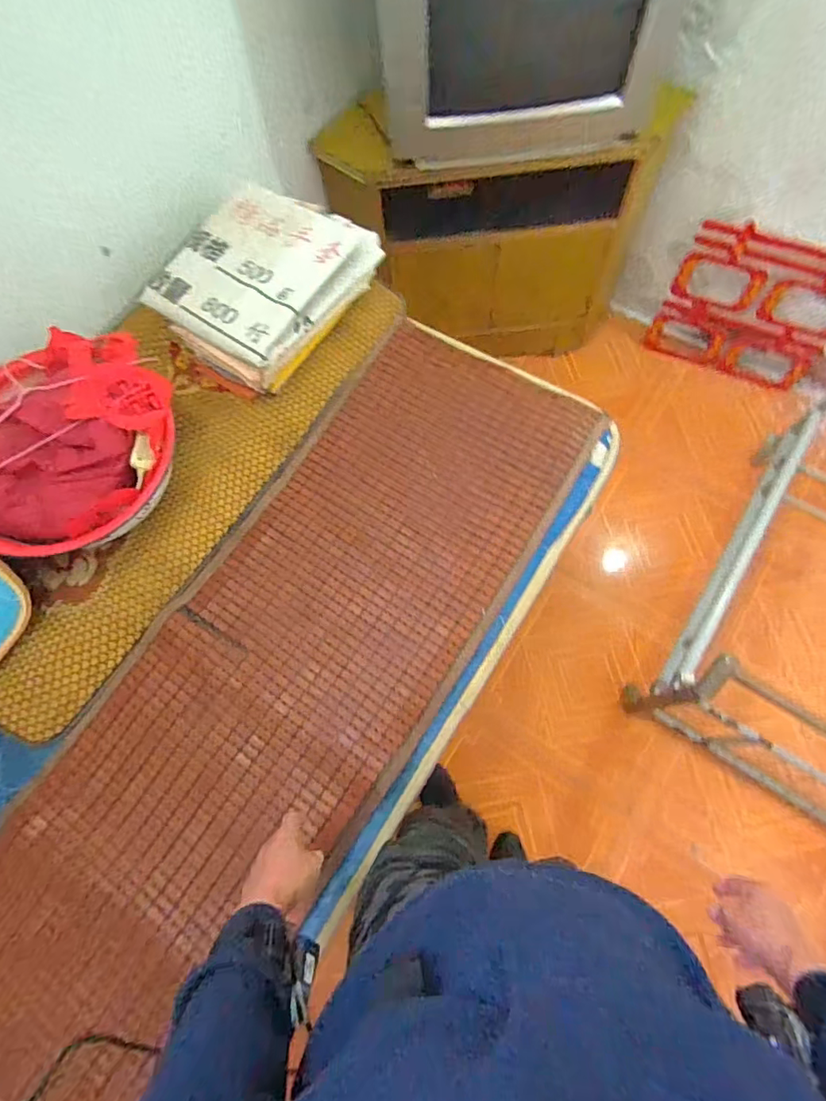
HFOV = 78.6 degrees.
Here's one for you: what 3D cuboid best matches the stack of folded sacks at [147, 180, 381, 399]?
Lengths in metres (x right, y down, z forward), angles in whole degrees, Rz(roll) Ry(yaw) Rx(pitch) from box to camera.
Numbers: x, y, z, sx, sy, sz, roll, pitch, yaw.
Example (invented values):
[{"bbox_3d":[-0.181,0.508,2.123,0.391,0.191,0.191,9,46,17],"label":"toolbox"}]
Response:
[{"bbox_3d":[-0.288,-0.520,0.961,0.311,0.109,0.364,31,74,13],"label":"stack of folded sacks"}]

